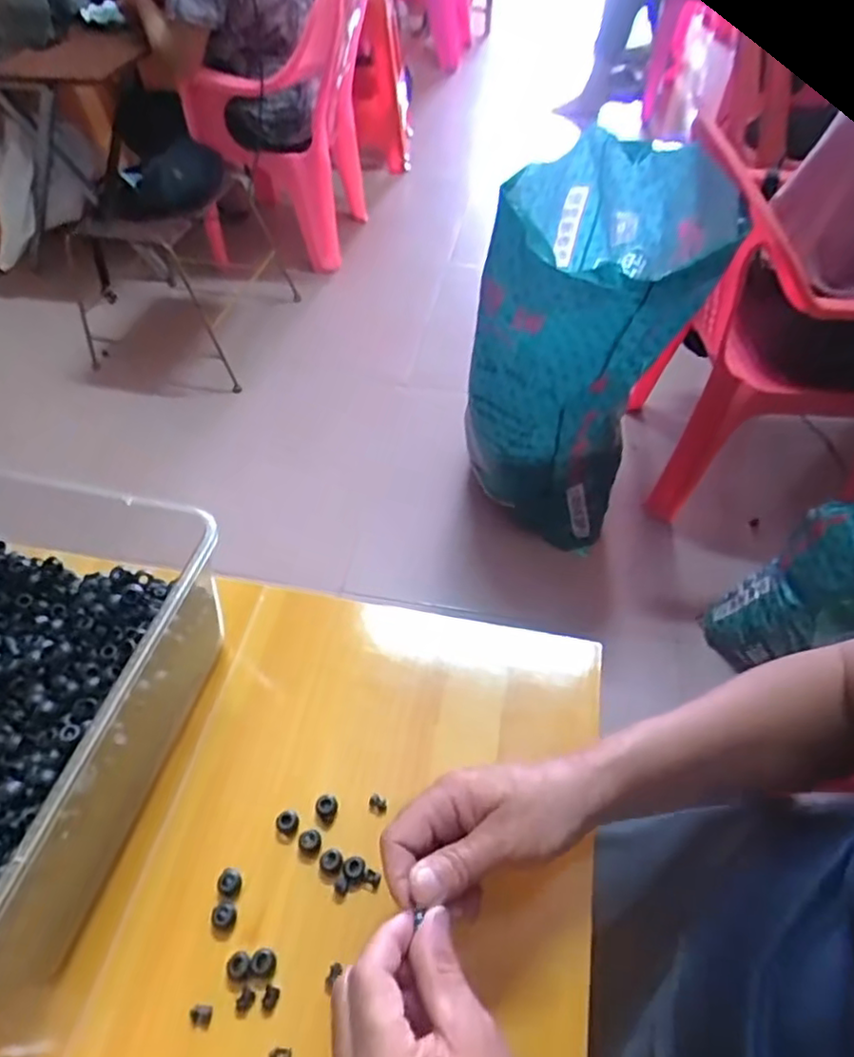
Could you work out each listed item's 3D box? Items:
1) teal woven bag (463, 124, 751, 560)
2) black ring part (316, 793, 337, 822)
[{"bbox_3d":[0.274,-0.263,1.087,0.293,0.597,0.348,25,55,19],"label":"teal woven bag"},{"bbox_3d":[-0.071,0.199,0.460,0.015,0.012,0.015,0,51,0],"label":"black ring part"}]

